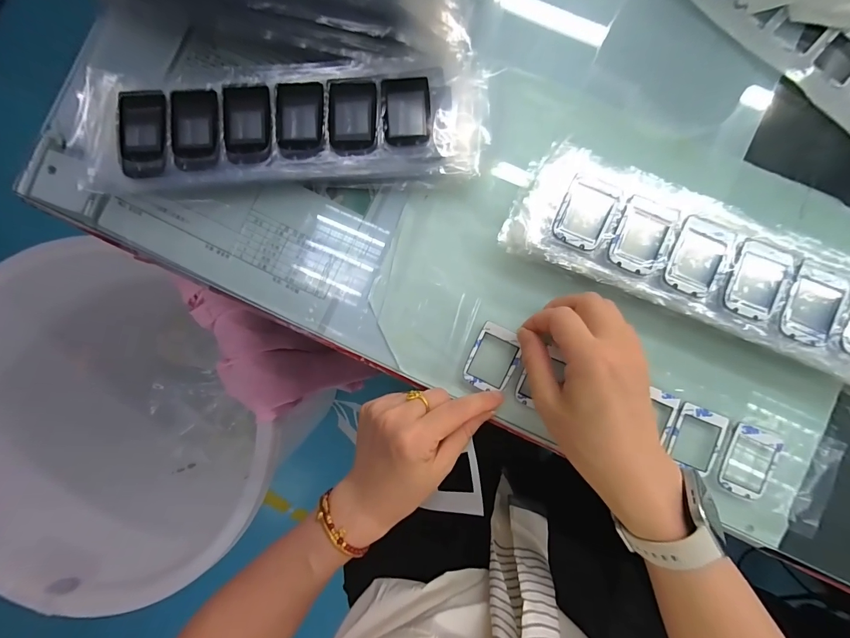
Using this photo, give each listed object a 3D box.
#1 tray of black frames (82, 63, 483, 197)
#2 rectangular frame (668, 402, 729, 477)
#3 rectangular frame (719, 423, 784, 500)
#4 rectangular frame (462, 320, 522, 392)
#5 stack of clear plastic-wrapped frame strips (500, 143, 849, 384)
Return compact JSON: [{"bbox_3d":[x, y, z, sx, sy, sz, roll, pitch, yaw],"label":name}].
[{"bbox_3d":[-0.109,-0.147,0.293,0.304,0.033,0.090,0,87,3],"label":"tray of black frames"},{"bbox_3d":[0.210,0.093,0.280,0.038,0.004,0.049,18,88,3],"label":"rectangular frame"},{"bbox_3d":[0.248,0.109,0.278,0.036,0.004,0.052,21,89,4],"label":"rectangular frame"},{"bbox_3d":[0.054,0.031,0.288,0.037,0.006,0.052,25,89,4],"label":"rectangular frame"},{"bbox_3d":[0.218,-0.033,0.270,0.315,0.034,0.088,23,89,4],"label":"stack of clear plastic-wrapped frame strips"}]

